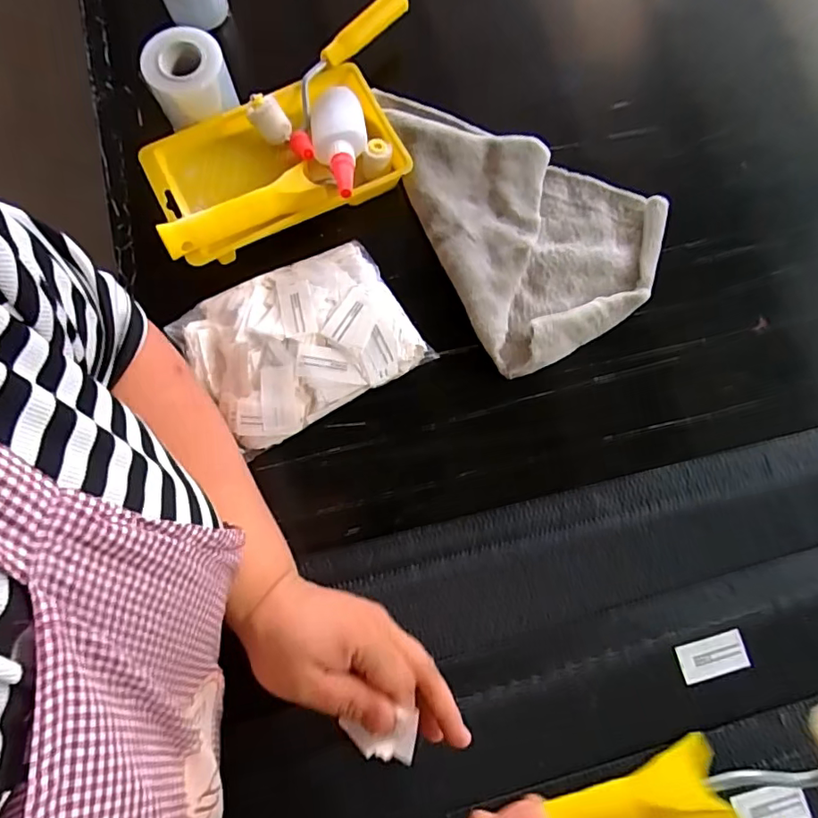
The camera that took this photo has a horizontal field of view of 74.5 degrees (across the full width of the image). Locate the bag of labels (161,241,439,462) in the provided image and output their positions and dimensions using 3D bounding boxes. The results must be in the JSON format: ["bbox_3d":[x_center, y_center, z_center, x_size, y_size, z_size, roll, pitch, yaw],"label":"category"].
[{"bbox_3d":[-0.088,-0.054,0.429,0.169,0.038,0.126,-30,80,-7],"label":"bag of labels"}]

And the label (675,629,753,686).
[{"bbox_3d":[0.221,0.180,0.390,0.050,0.004,0.026,-14,79,-4],"label":"label"}]

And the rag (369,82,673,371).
[{"bbox_3d":[0.106,-0.175,0.463,0.184,0.028,0.255,-24,80,-6],"label":"rag"}]

